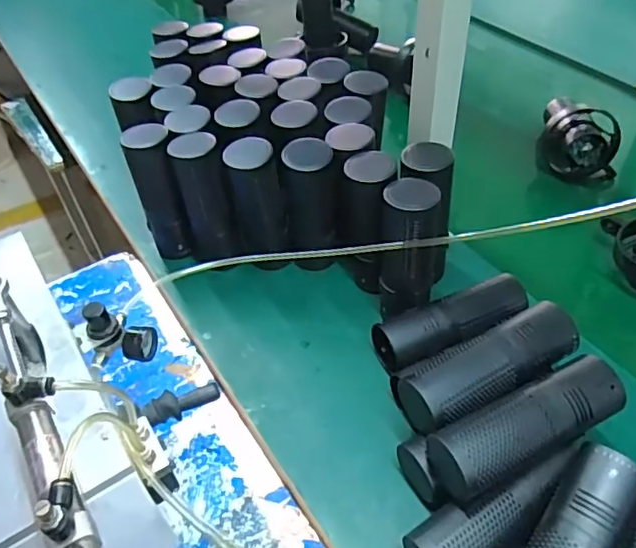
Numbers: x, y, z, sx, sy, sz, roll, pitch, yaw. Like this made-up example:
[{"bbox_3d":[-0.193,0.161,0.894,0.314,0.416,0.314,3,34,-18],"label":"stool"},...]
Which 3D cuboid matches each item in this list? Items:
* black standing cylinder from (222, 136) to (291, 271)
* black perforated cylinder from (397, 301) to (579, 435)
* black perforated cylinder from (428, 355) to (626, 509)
[{"bbox_3d":[-0.069,-0.076,0.661,0.053,0.161,0.047,-12,47,-8],"label":"black standing cylinder"},{"bbox_3d":[0.152,0.088,0.507,0.169,0.068,0.065,-23,50,-18],"label":"black perforated cylinder"},{"bbox_3d":[0.173,0.125,0.459,0.163,0.056,0.057,-18,48,-14],"label":"black perforated cylinder"}]

